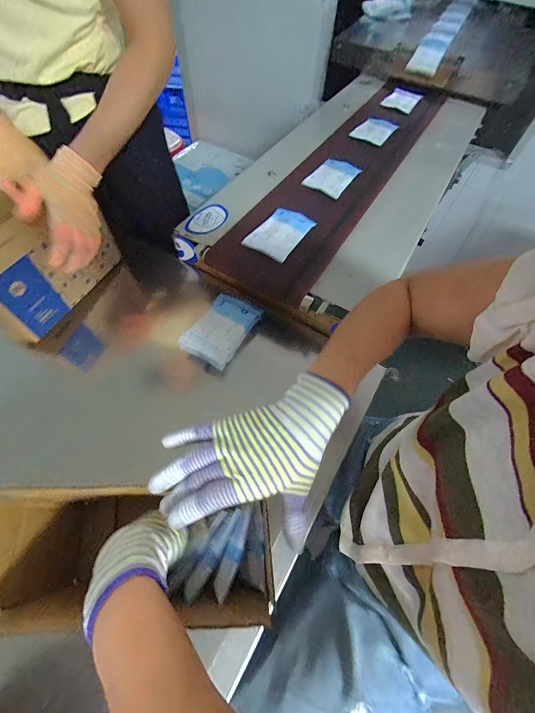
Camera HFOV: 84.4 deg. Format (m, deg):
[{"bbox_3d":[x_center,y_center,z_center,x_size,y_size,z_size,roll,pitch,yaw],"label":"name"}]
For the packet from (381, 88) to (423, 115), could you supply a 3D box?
[{"bbox_3d":[0.410,-0.779,0.903,0.088,0.025,0.141,33,65,14],"label":"packet"}]

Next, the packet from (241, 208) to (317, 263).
[{"bbox_3d":[0.026,-0.237,0.557,0.079,0.018,0.134,30,65,13],"label":"packet"}]

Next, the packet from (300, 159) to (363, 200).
[{"bbox_3d":[0.149,-0.405,0.658,0.079,0.020,0.136,33,65,14],"label":"packet"}]

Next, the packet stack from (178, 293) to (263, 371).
[{"bbox_3d":[-0.079,-0.046,0.532,0.089,0.044,0.139,30,65,13],"label":"packet stack"}]

